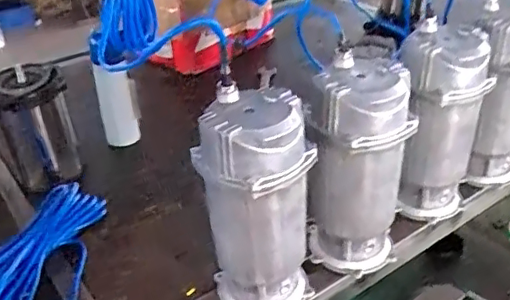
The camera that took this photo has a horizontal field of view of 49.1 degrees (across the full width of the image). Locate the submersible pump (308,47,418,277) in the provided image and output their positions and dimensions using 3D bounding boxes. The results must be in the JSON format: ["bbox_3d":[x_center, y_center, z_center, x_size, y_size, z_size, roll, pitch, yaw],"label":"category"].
[{"bbox_3d":[0.144,0.033,0.784,0.130,0.298,0.109,0,33,4],"label":"submersible pump"}]

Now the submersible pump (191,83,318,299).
[{"bbox_3d":[0.004,0.078,0.724,0.128,0.293,0.113,-18,36,-22],"label":"submersible pump"}]

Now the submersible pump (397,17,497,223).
[{"bbox_3d":[0.286,-0.034,0.879,0.129,0.292,0.117,6,34,13],"label":"submersible pump"}]

